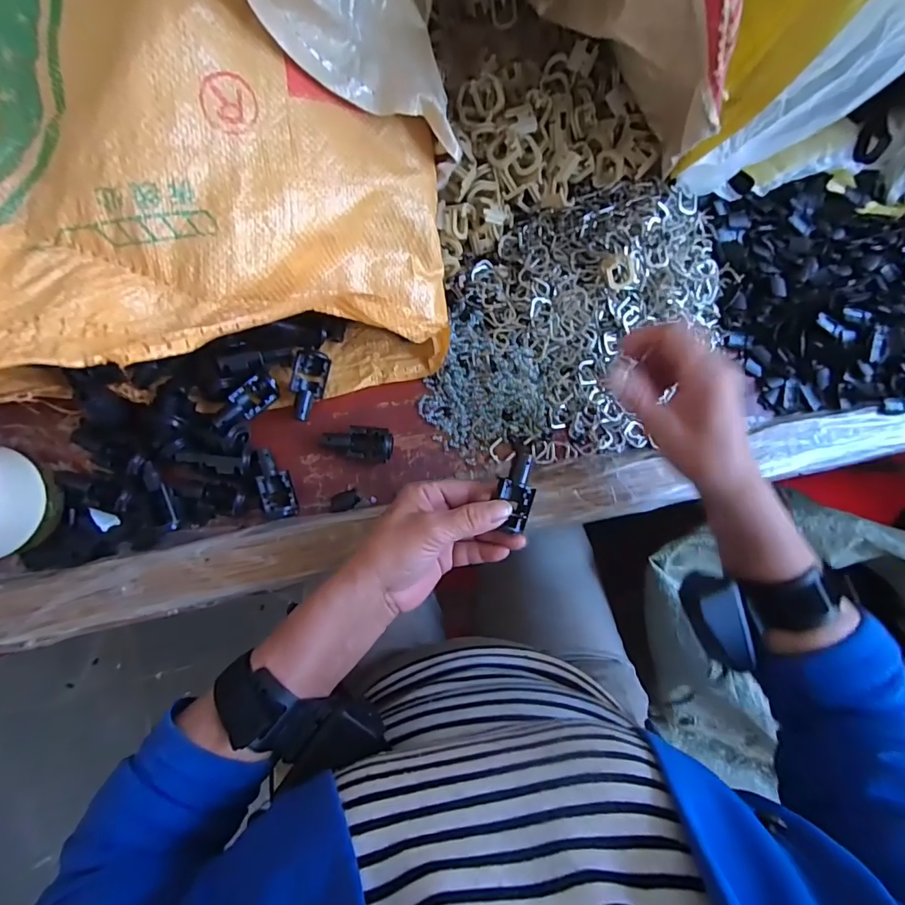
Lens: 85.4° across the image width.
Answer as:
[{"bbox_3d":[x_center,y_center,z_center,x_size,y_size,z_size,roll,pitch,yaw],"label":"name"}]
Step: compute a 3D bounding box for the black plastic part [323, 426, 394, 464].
[{"bbox_3d":[-0.072,-0.008,0.378,0.052,0.026,0.025,8,85,-4],"label":"black plastic part"}]

